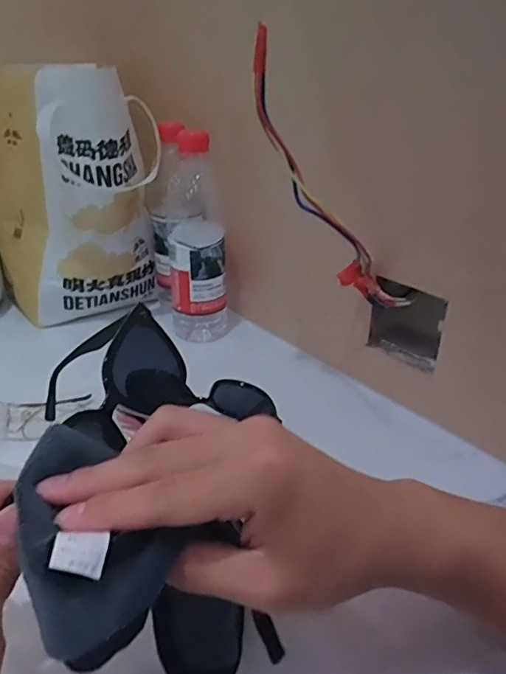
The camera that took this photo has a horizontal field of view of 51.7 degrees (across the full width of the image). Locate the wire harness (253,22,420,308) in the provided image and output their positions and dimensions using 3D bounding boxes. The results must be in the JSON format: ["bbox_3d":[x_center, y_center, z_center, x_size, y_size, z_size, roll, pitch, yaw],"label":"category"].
[{"bbox_3d":[0.055,-0.119,0.425,0.045,0.243,0.027,-28,19,19],"label":"wire harness"}]

